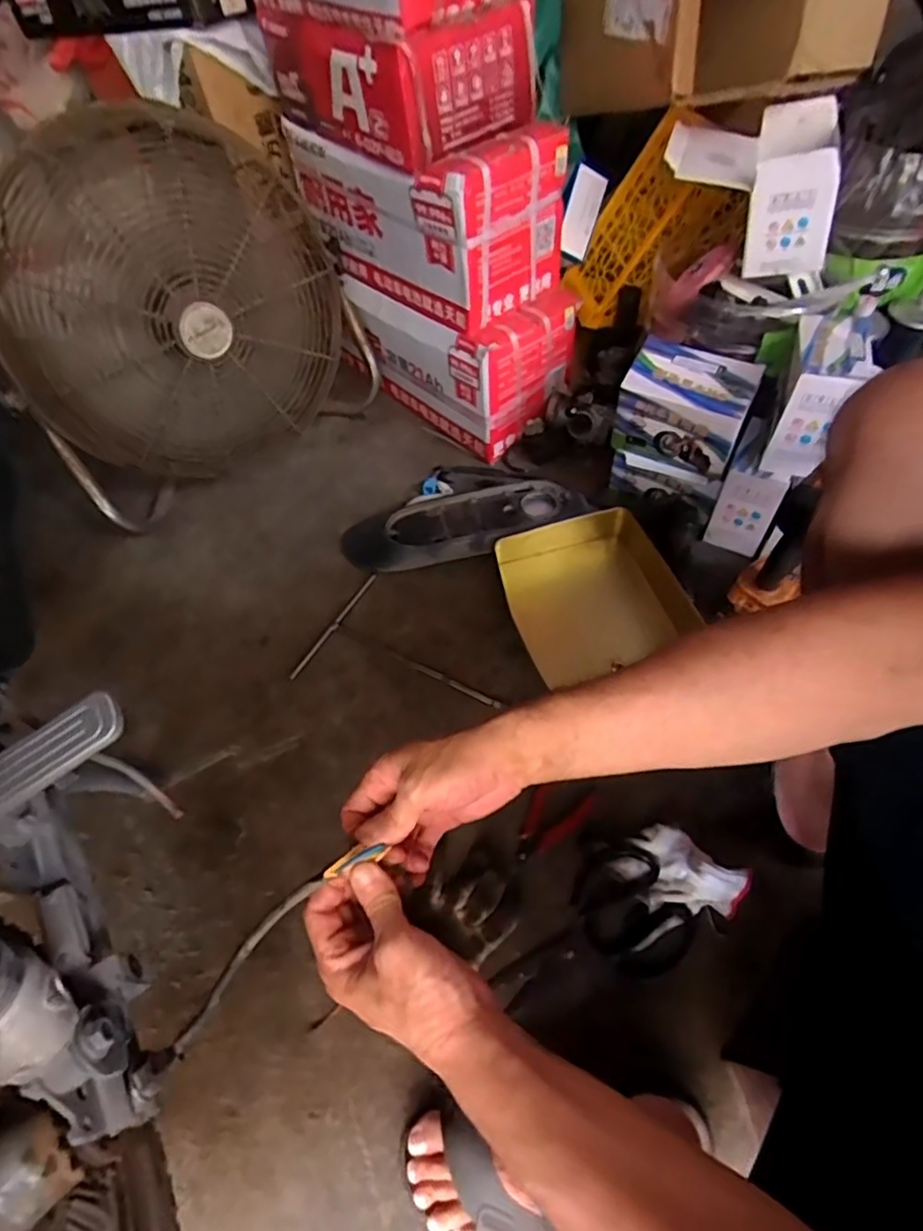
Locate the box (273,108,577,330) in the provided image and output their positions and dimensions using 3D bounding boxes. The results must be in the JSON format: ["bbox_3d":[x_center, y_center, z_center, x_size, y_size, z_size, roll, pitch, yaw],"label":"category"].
[{"bbox_3d":[-0.051,-0.629,0.913,0.212,0.198,0.381,-39,62,-20],"label":"box"}]

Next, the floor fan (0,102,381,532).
[{"bbox_3d":[-0.366,-0.400,0.867,0.177,0.438,0.500,37,66,25],"label":"floor fan"}]

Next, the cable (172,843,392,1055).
[{"bbox_3d":[-0.119,0.207,0.392,0.177,0.023,0.023,-46,62,3],"label":"cable"}]

